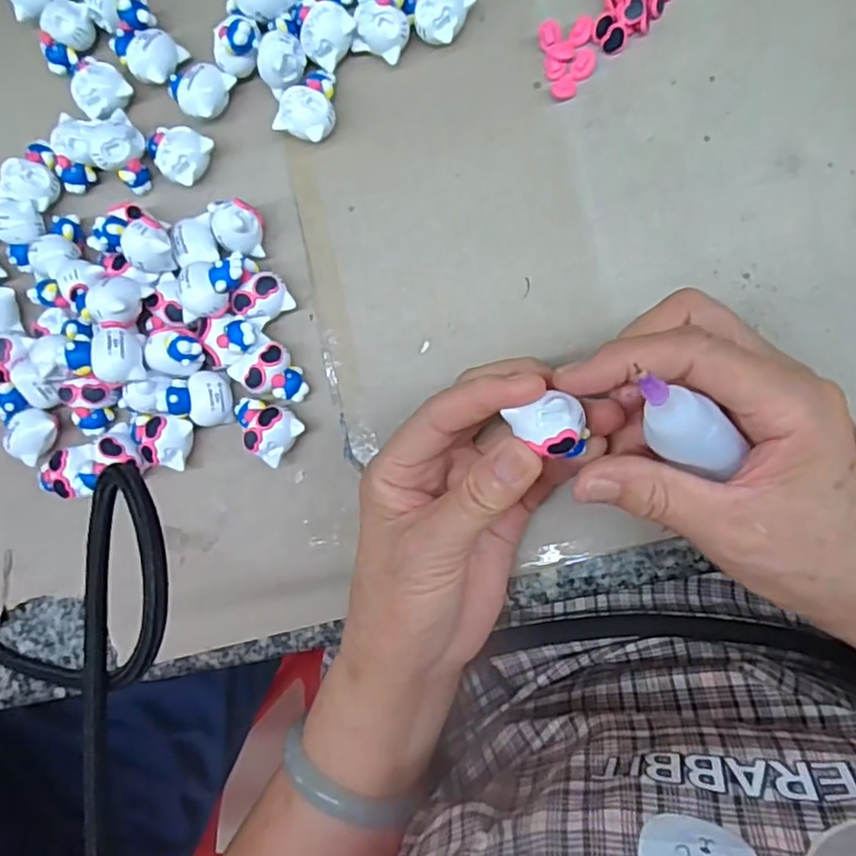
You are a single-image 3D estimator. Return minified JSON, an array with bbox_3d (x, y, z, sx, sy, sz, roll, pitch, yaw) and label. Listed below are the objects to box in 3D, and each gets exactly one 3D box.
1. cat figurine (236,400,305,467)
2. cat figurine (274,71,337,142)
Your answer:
[{"bbox_3d":[-0.076,-0.001,0.297,0.033,0.021,0.024,39,95,5],"label":"cat figurine"},{"bbox_3d":[-0.054,-0.150,0.296,0.024,0.016,0.033,23,94,6],"label":"cat figurine"}]

